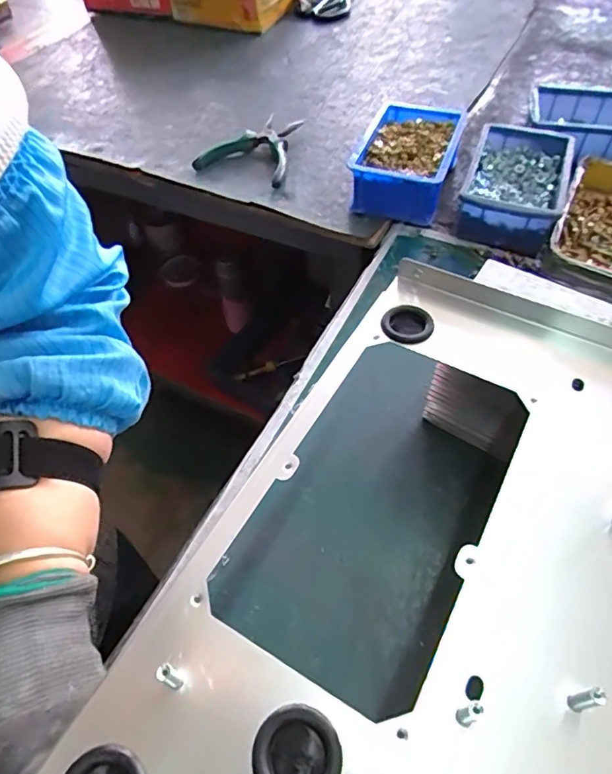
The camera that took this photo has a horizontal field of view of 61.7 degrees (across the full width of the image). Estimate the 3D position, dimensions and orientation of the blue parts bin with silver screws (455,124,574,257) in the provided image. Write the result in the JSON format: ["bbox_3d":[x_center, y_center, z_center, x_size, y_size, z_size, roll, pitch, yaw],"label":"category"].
[{"bbox_3d":[0.219,-0.208,0.539,0.096,0.054,0.170,15,55,15],"label":"blue parts bin with silver screws"}]

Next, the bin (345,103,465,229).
[{"bbox_3d":[0.113,-0.253,0.571,0.102,0.056,0.160,14,55,14],"label":"bin"}]

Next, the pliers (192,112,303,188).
[{"bbox_3d":[-0.061,-0.293,0.622,0.114,0.027,0.119,19,56,17],"label":"pliers"}]

